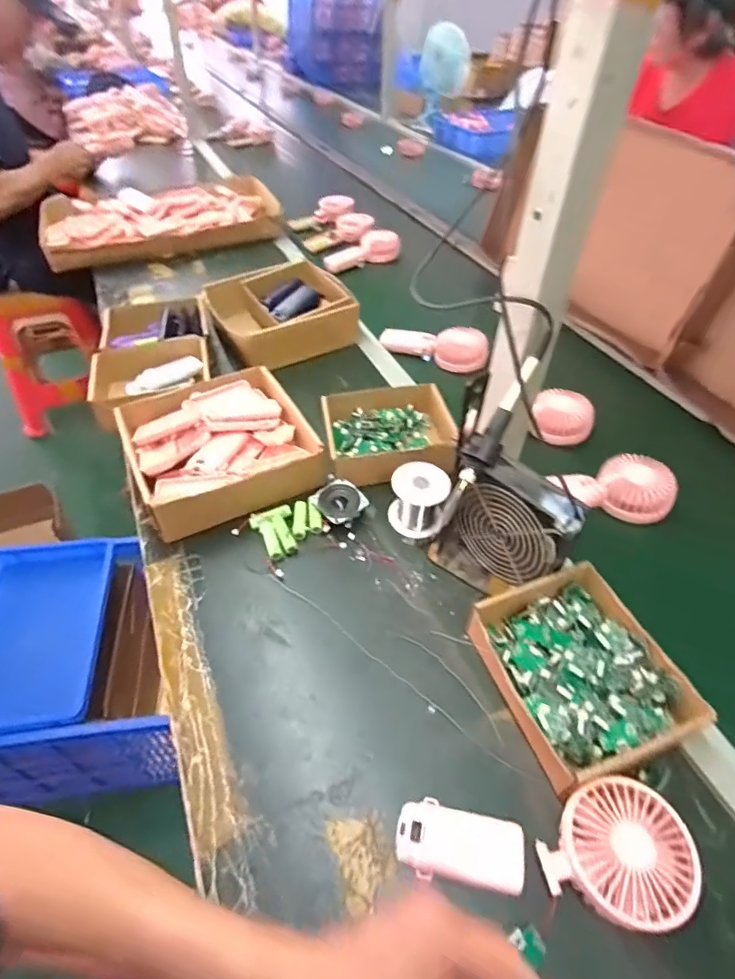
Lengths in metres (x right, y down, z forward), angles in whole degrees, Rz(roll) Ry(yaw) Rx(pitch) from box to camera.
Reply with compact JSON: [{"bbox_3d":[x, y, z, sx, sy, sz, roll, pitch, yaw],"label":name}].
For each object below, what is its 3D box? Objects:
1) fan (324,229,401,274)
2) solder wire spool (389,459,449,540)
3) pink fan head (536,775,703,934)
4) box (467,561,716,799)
[{"bbox_3d":[-0.014,-0.534,1.159,0.180,0.063,0.055,-17,47,5],"label":"fan"},{"bbox_3d":[0.057,0.013,0.606,0.059,0.069,0.059,1,47,-1],"label":"solder wire spool"},{"bbox_3d":[0.185,0.267,0.380,0.095,0.039,0.087,1,47,-1],"label":"pink fan head"},{"bbox_3d":[0.189,0.161,0.468,0.143,0.042,0.173,-12,48,-12],"label":"box"}]

